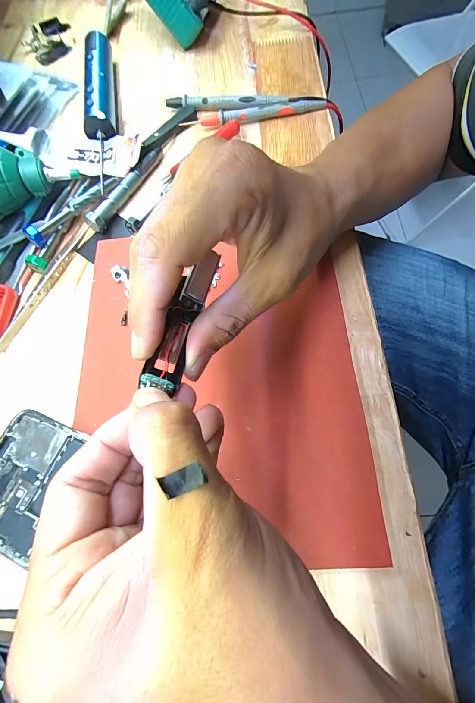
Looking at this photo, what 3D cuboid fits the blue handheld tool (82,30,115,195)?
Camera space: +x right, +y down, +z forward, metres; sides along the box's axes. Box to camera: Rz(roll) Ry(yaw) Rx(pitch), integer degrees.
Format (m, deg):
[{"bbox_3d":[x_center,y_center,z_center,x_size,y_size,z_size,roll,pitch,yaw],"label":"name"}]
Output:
[{"bbox_3d":[-0.143,-0.255,0.320,0.029,0.036,0.217,-9,68,1],"label":"blue handheld tool"}]

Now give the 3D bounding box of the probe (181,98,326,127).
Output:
[{"bbox_3d":[0.018,-0.240,0.315,0.143,0.017,0.017,-12,66,-3],"label":"probe"}]

